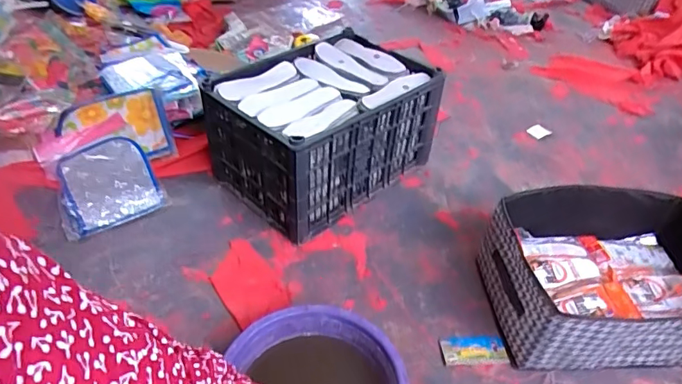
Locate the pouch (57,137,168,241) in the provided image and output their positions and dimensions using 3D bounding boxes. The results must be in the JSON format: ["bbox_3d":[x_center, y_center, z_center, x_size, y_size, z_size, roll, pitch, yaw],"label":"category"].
[{"bbox_3d":[-0.591,-0.024,1.266,0.240,0.037,0.268,-21,57,-8],"label":"pouch"}]

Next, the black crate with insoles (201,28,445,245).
[{"bbox_3d":[-0.040,-0.175,1.247,0.465,0.262,0.357,-30,51,-32],"label":"black crate with insoles"}]

